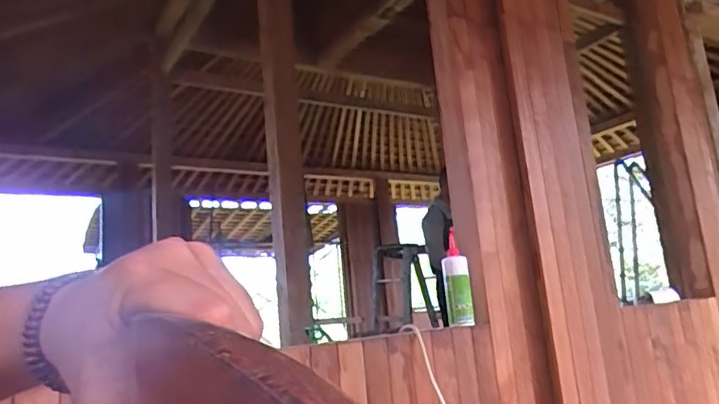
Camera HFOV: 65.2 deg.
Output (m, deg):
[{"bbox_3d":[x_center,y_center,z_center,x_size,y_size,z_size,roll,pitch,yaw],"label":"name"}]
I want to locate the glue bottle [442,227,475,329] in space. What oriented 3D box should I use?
[{"bbox_3d":[0.272,0.216,1.585,0.071,0.262,0.060,-7,-11,8],"label":"glue bottle"}]

